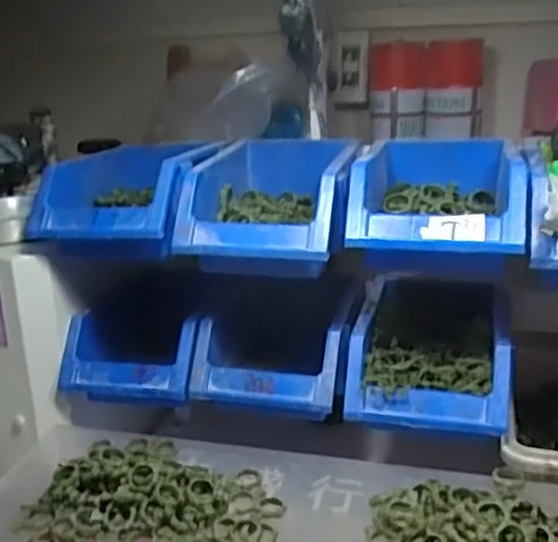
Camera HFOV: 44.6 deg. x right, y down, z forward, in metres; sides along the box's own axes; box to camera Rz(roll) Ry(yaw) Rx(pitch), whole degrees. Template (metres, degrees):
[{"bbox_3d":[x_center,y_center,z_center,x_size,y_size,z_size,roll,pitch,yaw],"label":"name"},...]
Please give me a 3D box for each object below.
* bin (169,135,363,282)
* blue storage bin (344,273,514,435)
[{"bbox_3d":[-0.002,-0.059,0.586,0.126,0.081,0.178,3,19,15],"label":"bin"},{"bbox_3d":[0.131,0.064,0.585,0.124,0.066,0.170,3,19,15],"label":"blue storage bin"}]

